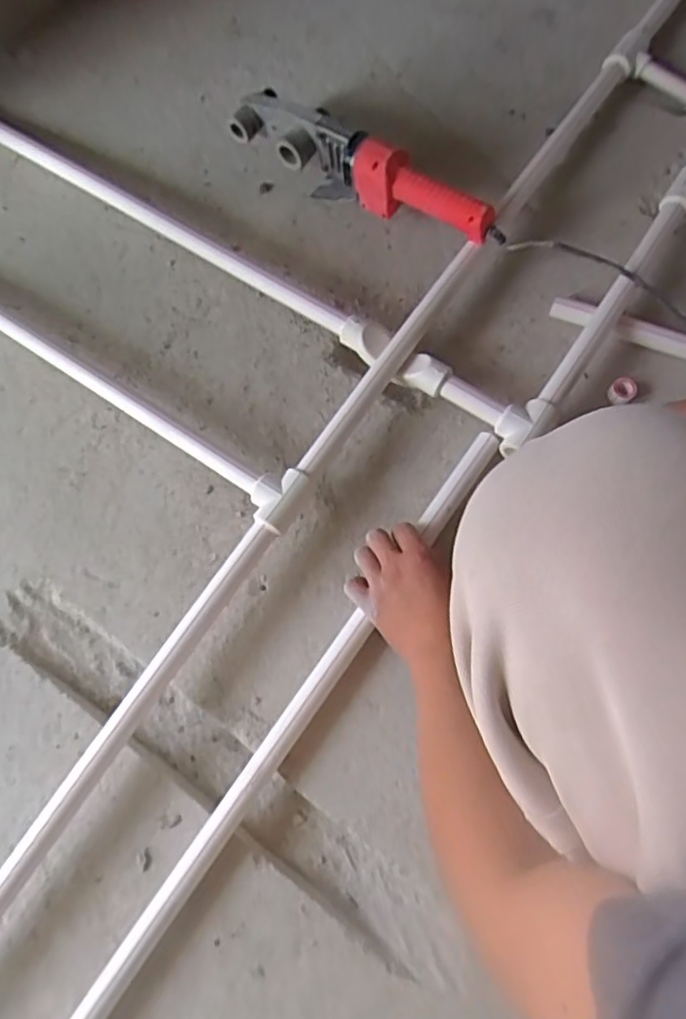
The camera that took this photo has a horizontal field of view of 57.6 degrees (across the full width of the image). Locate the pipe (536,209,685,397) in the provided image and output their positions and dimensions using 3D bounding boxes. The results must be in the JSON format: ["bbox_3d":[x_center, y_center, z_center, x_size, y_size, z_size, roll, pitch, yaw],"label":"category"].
[{"bbox_3d":[0.301,-0.230,0.694,0.026,0.023,0.298,33,78,11],"label":"pipe"}]

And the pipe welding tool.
[{"bbox_3d":[0.024,-0.381,0.734,0.352,0.103,0.058,33,78,11],"label":"pipe welding tool"}]

